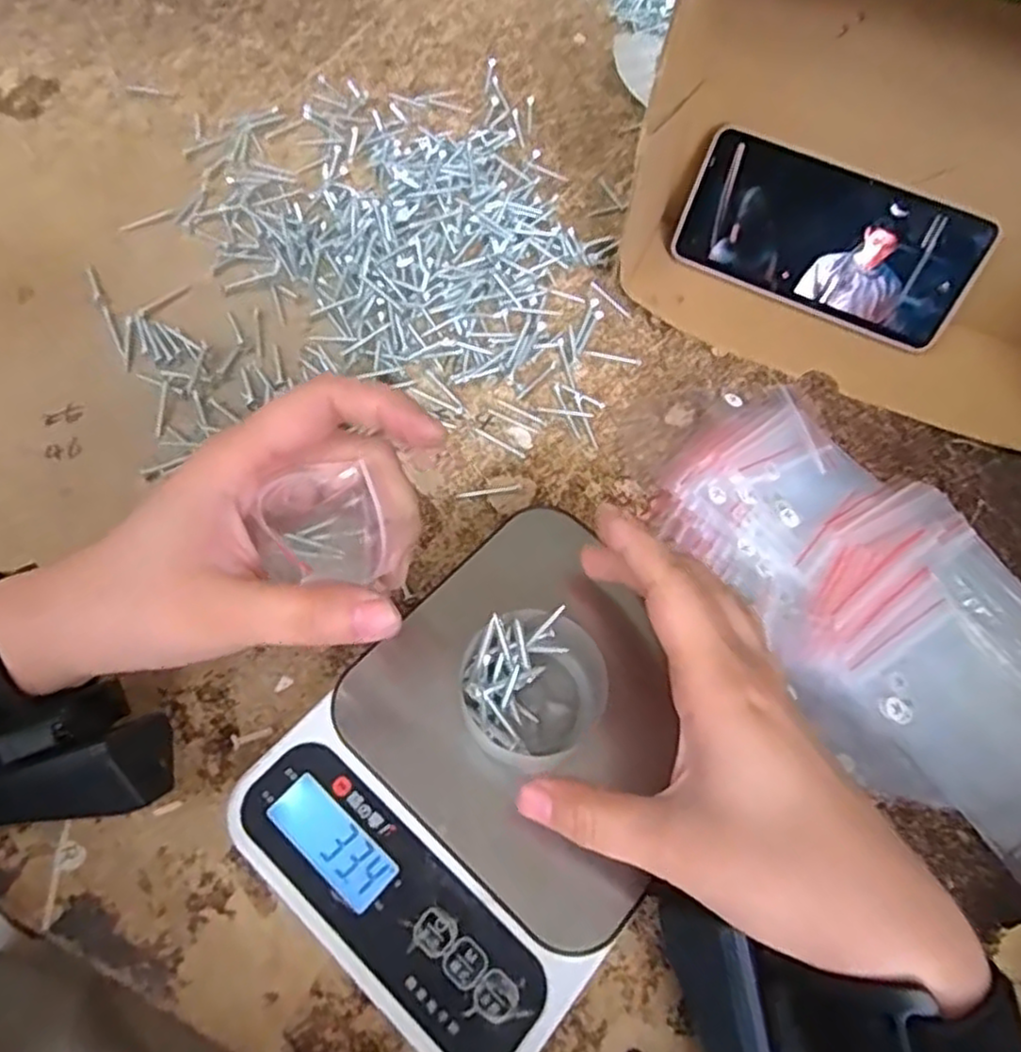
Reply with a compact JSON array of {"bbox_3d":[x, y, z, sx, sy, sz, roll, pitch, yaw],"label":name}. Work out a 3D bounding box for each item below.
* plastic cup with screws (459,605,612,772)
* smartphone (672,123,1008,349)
[{"bbox_3d":[0.011,0.064,0.281,0.059,0.036,0.051,-7,64,-8],"label":"plastic cup with screws"},{"bbox_3d":[0.183,-0.166,0.423,0.162,0.077,0.005,25,31,9],"label":"smartphone"}]

